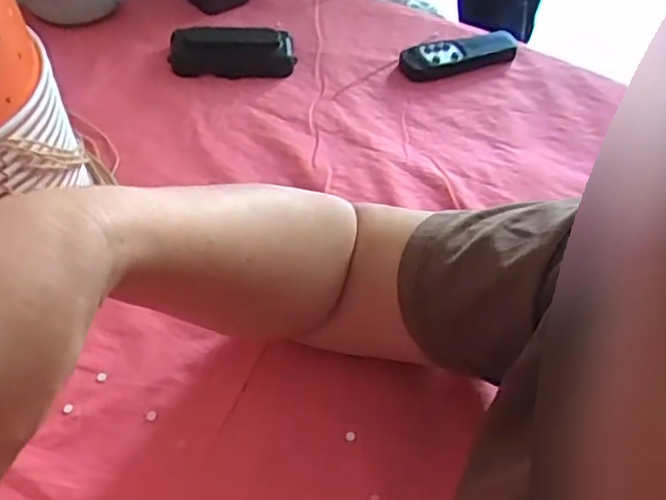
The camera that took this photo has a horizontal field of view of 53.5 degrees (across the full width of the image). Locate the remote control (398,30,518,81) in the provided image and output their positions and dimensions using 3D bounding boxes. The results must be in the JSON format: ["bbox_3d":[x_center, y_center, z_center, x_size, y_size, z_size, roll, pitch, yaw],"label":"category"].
[{"bbox_3d":[0.117,-0.184,0.615,0.117,0.012,0.040,-15,53,-18],"label":"remote control"}]

